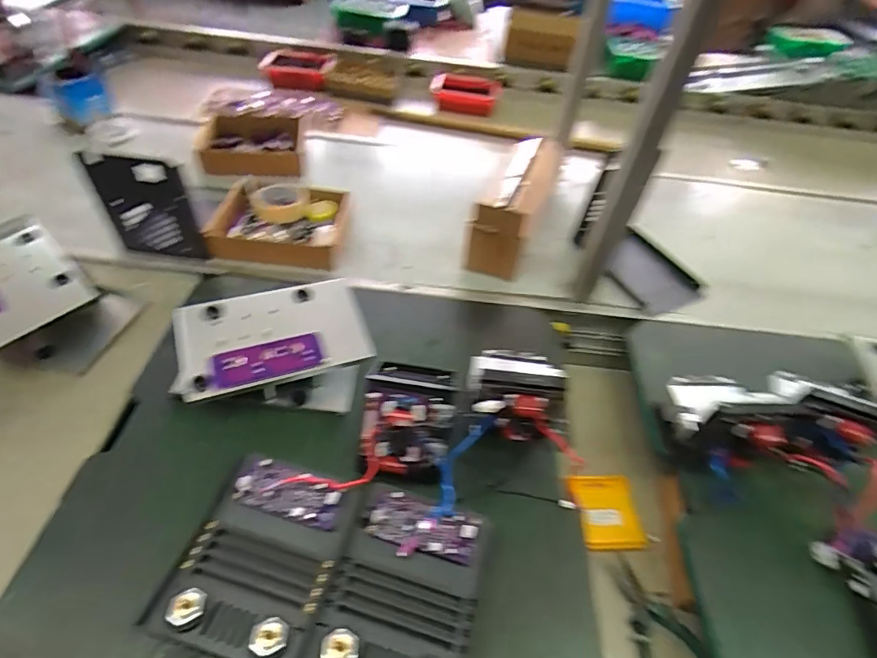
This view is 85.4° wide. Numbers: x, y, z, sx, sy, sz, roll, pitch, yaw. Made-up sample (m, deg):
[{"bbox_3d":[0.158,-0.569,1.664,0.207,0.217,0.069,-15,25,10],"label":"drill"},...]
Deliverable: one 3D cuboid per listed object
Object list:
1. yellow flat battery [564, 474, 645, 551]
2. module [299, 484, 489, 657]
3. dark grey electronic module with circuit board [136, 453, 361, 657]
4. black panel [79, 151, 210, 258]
[{"bbox_3d":[0.231,0.253,0.655,0.086,0.017,0.101,1,47,-6],"label":"yellow flat battery"},{"bbox_3d":[-0.036,0.261,0.474,0.143,0.038,0.174,14,47,7],"label":"module"},{"bbox_3d":[-0.181,0.231,0.487,0.147,0.047,0.173,14,47,7],"label":"dark grey electronic module with circuit board"},{"bbox_3d":[-0.467,-0.186,0.771,0.140,0.194,0.021,5,47,-2],"label":"black panel"}]

